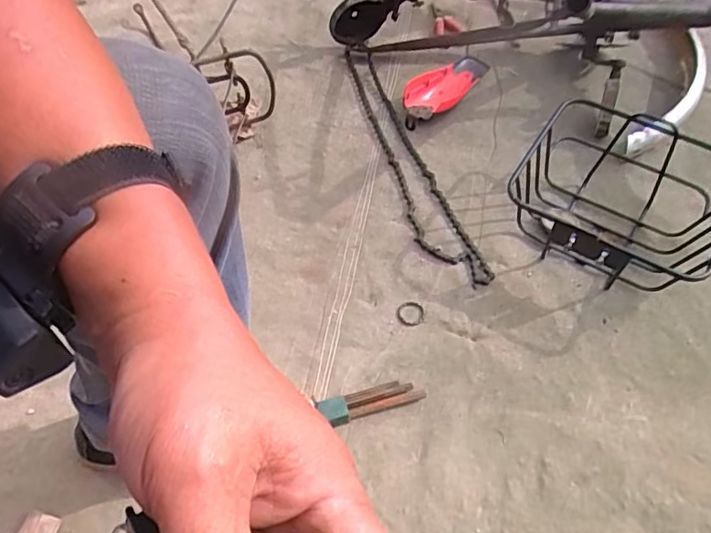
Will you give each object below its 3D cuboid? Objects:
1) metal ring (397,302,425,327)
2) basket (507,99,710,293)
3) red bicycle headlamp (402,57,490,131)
[{"bbox_3d":[0.076,0.066,0.767,0.038,0.004,0.037,0,57,0],"label":"metal ring"},{"bbox_3d":[0.364,-0.097,0.776,0.261,0.126,0.241,26,61,16],"label":"basket"},{"bbox_3d":[0.155,-0.310,0.974,0.179,0.057,0.068,-29,63,-13],"label":"red bicycle headlamp"}]

